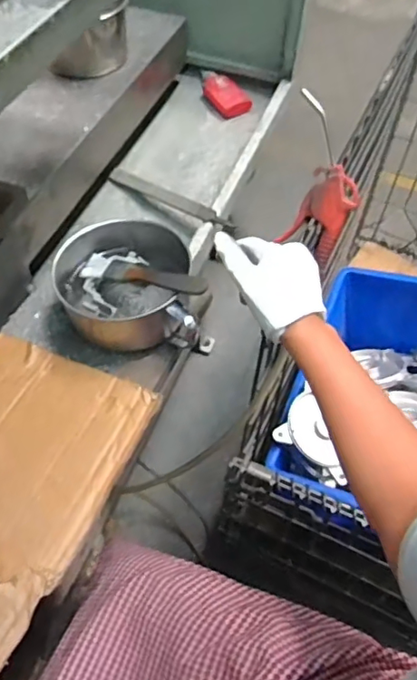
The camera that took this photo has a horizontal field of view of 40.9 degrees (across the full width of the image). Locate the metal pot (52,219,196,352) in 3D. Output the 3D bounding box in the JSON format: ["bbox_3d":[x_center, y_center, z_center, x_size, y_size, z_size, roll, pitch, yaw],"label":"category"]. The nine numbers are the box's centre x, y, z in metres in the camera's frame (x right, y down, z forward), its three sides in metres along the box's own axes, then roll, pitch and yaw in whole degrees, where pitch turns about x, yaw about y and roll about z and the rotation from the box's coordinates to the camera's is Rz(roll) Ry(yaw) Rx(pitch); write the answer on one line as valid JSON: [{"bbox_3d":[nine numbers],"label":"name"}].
[{"bbox_3d":[-0.093,-0.060,0.627,0.145,0.068,0.147,1,55,-1],"label":"metal pot"}]

